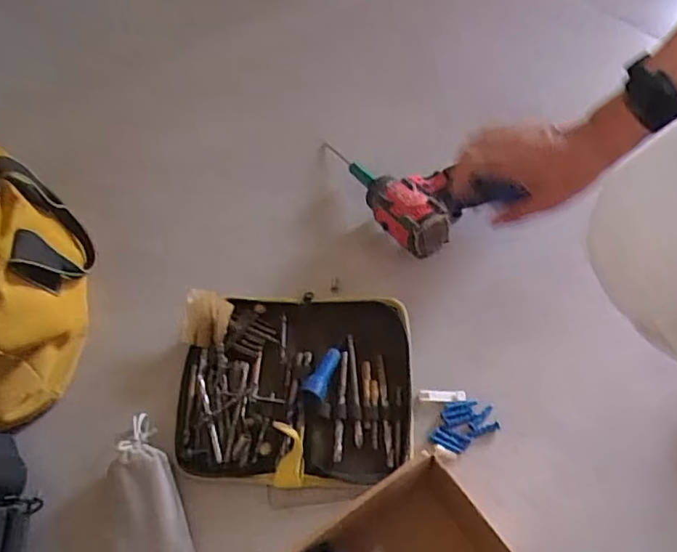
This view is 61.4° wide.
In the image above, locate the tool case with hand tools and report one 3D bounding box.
[{"bbox_3d":[-0.043,0.105,0.578,0.234,0.028,0.193,1,59,3],"label":"tool case with hand tools"}]

